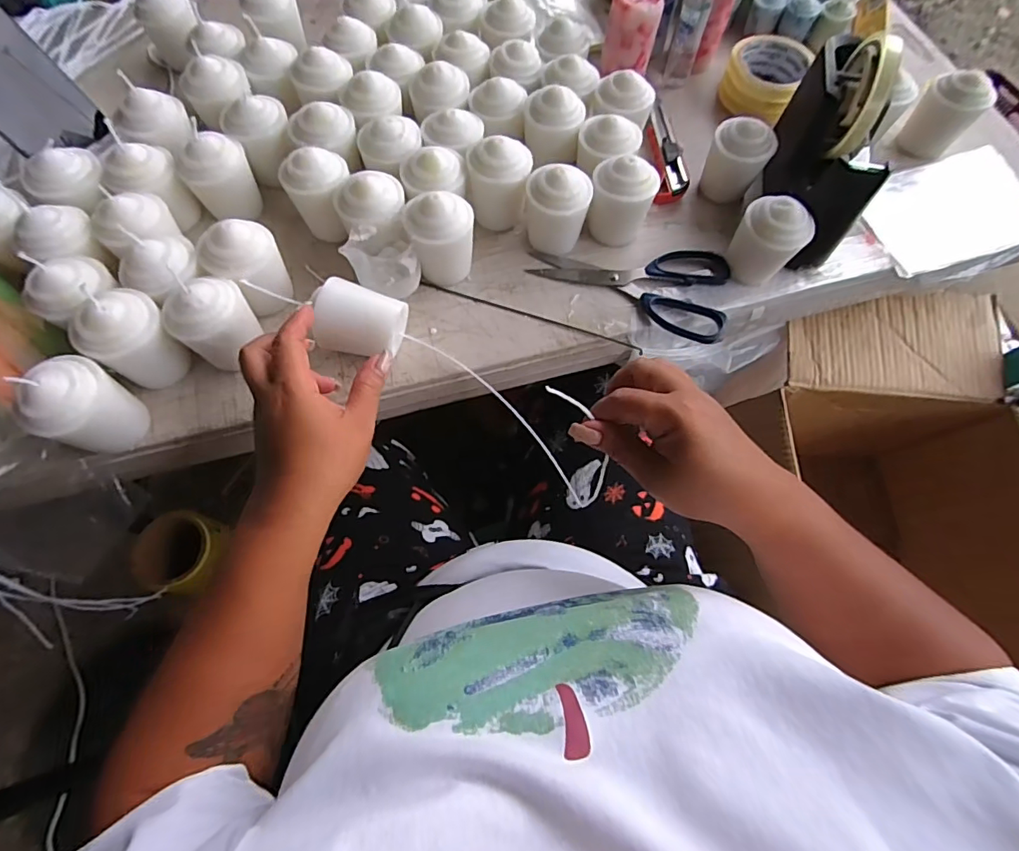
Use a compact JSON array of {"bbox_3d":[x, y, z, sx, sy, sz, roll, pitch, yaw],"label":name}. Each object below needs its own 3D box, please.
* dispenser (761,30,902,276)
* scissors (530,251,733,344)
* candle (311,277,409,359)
[{"bbox_3d":[0.278,-0.252,0.439,0.054,0.124,0.184,7,68,1],"label":"dispenser"},{"bbox_3d":[0.110,-0.135,0.455,0.178,0.018,0.091,14,69,4],"label":"scissors"},{"bbox_3d":[-0.118,-0.081,0.395,0.064,0.053,0.050,5,68,0],"label":"candle"}]

